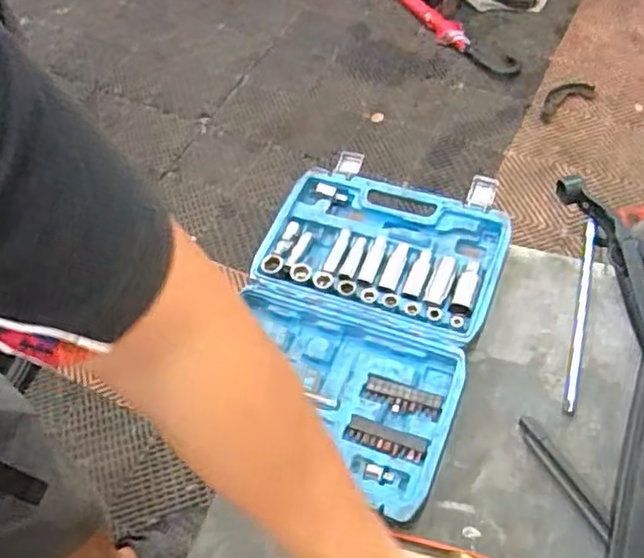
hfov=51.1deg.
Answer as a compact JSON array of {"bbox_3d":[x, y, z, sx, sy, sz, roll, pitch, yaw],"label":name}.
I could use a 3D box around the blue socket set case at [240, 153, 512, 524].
[{"bbox_3d":[0.045,0.026,0.770,0.265,0.030,0.413,16,57,16],"label":"blue socket set case"}]

